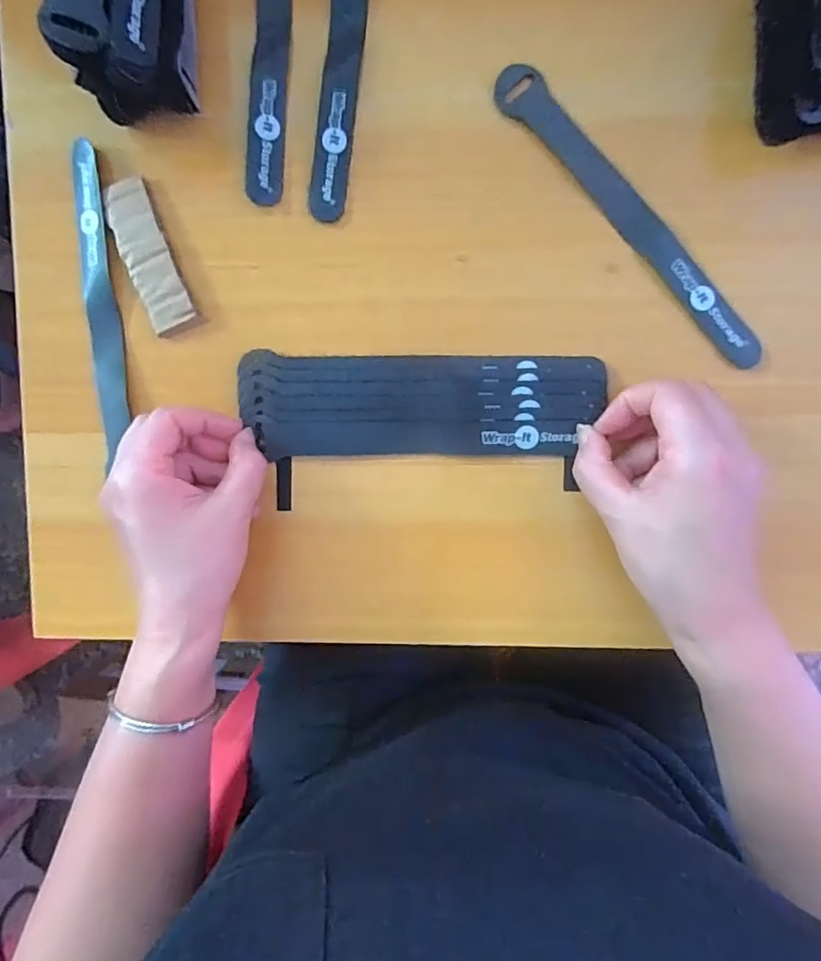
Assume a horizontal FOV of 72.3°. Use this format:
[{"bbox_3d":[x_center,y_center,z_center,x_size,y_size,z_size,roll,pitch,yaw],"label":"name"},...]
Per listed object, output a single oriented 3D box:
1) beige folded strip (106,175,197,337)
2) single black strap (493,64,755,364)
[{"bbox_3d":[-0.149,-0.128,0.320,0.027,0.010,0.089,-23,88,3],"label":"beige folded strip"},{"bbox_3d":[0.116,-0.141,0.301,0.025,0.004,0.201,-38,89,3],"label":"single black strap"}]

